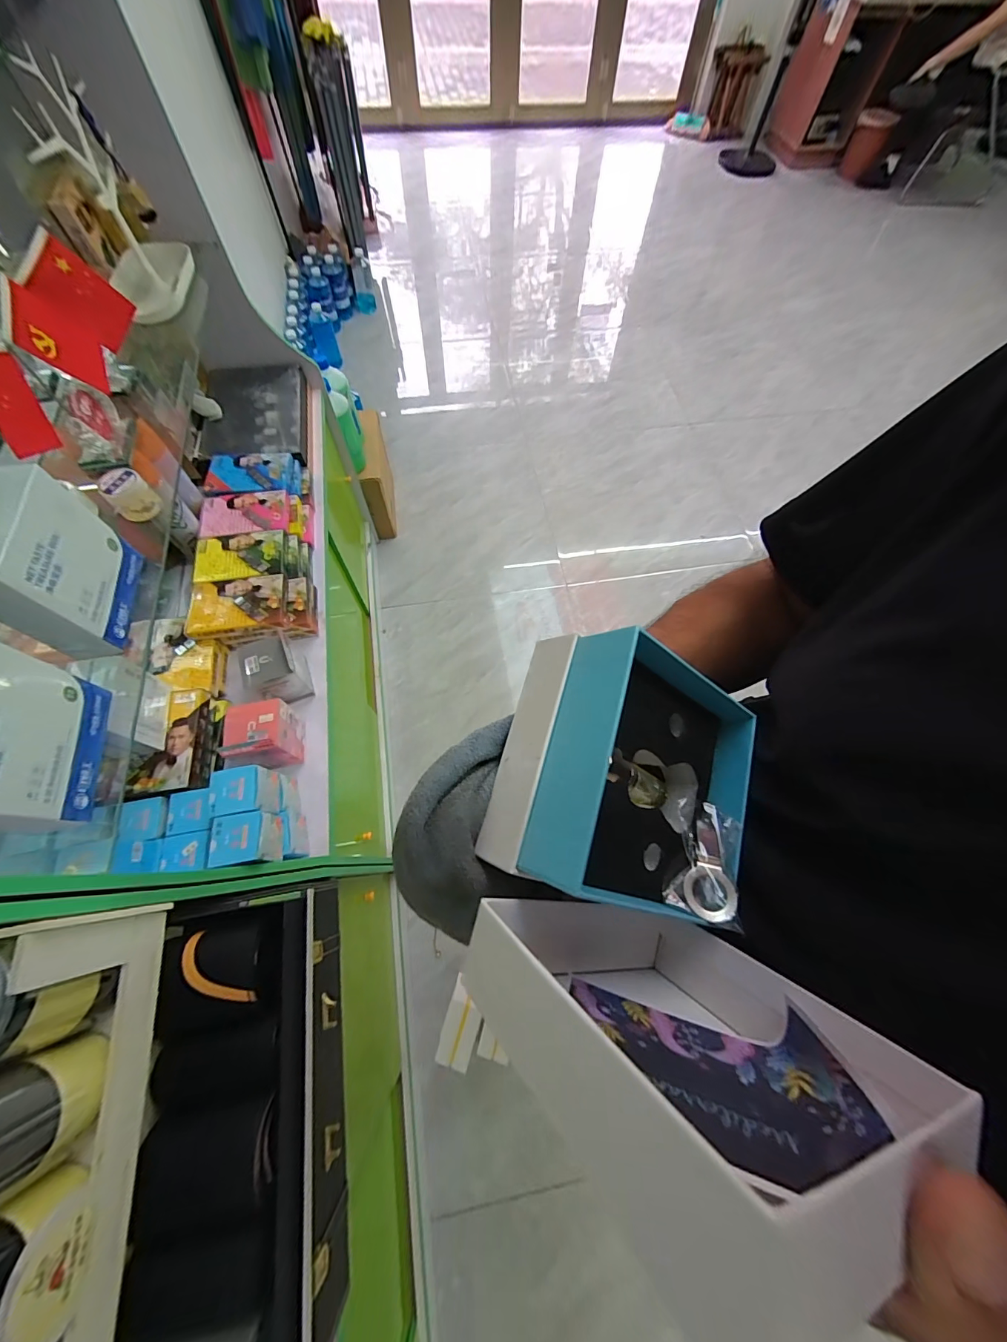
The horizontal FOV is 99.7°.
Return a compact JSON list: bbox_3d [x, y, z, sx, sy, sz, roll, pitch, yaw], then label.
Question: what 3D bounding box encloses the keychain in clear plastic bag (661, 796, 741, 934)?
[{"bbox_3d":[0.098,0.091,0.207,0.030,0.011,0.054,22,53,5],"label":"keychain in clear plastic bag"}]

